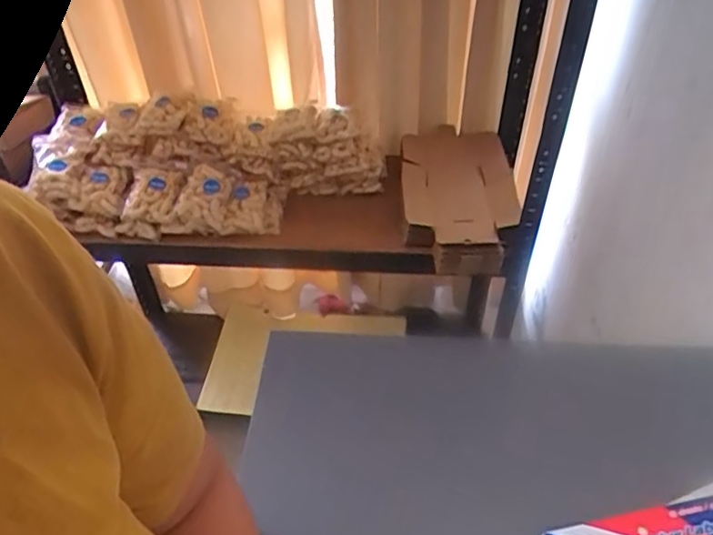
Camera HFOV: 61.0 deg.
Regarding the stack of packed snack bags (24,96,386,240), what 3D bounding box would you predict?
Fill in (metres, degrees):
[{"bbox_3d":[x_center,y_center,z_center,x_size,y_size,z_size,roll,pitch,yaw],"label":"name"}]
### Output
[{"bbox_3d":[-0.243,-0.177,1.065,0.567,0.159,0.230,0,45,2],"label":"stack of packed snack bags"}]

